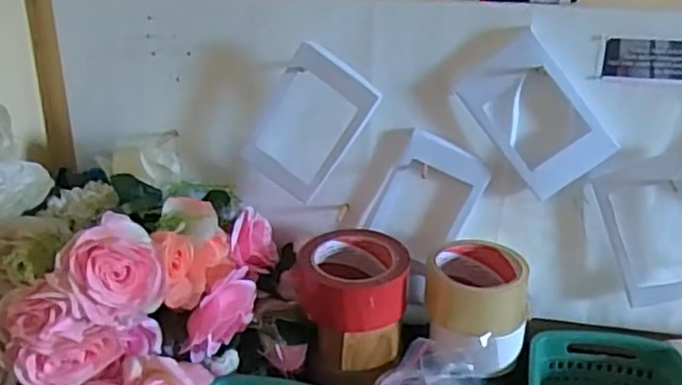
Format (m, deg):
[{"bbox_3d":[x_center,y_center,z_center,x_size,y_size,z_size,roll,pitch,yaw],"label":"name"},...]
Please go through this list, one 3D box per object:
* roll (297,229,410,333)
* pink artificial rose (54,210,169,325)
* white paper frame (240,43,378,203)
[{"bbox_3d":[0.011,0.082,0.653,0.102,0.061,0.106,0,25,0],"label":"roll"},{"bbox_3d":[-0.182,0.061,0.534,0.081,0.075,0.051,-16,30,-31],"label":"pink artificial rose"},{"bbox_3d":[-0.032,-0.063,0.651,0.086,0.145,0.018,38,32,5],"label":"white paper frame"}]

